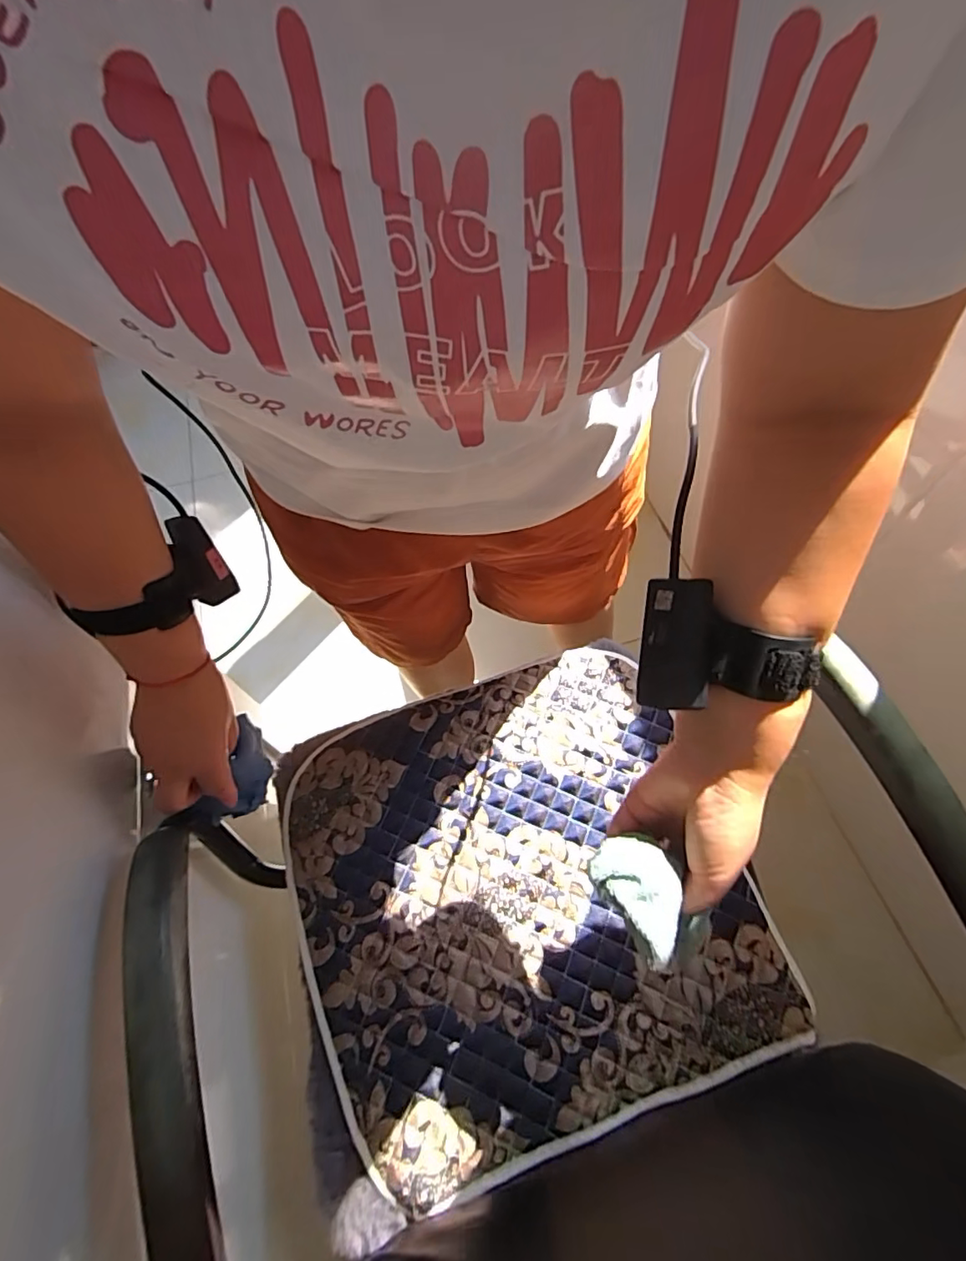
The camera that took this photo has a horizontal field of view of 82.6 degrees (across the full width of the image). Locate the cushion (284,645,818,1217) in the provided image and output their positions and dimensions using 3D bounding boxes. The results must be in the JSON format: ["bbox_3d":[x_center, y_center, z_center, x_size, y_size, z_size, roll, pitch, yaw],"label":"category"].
[{"bbox_3d":[0.029,0.248,0.567,0.425,0.046,0.425,-15,63,-11],"label":"cushion"}]

